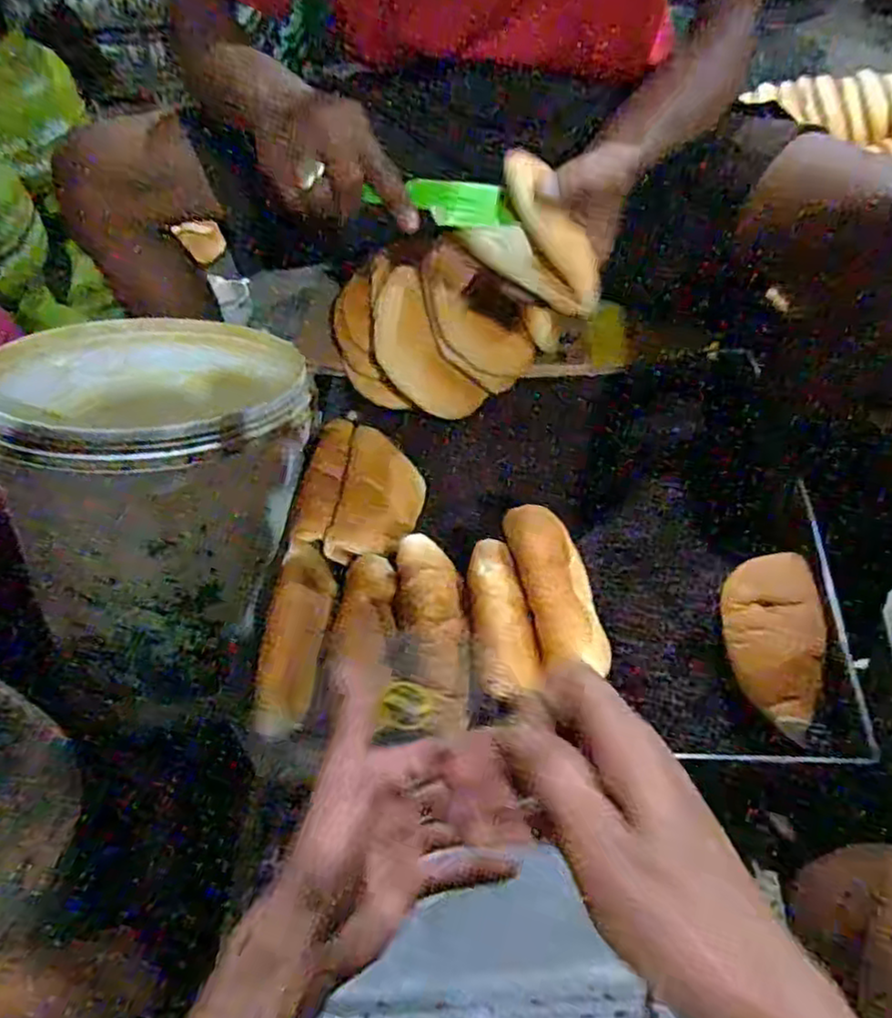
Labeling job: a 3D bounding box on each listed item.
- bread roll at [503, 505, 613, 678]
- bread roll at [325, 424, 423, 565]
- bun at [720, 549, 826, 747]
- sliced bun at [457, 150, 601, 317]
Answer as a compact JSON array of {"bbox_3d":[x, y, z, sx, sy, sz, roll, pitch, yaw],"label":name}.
[{"bbox_3d":[0.084,0.064,0.554,0.059,0.050,0.138,-15,67,-7],"label":"bread roll"},{"bbox_3d":[-0.058,-0.007,0.631,0.070,0.056,0.125,7,53,9],"label":"bread roll"},{"bbox_3d":[0.255,0.106,0.556,0.071,0.049,0.136,-1,70,7],"label":"bun"},{"bbox_3d":[0.074,-0.200,0.517,0.105,0.074,0.052,28,23,-7],"label":"sliced bun"}]

